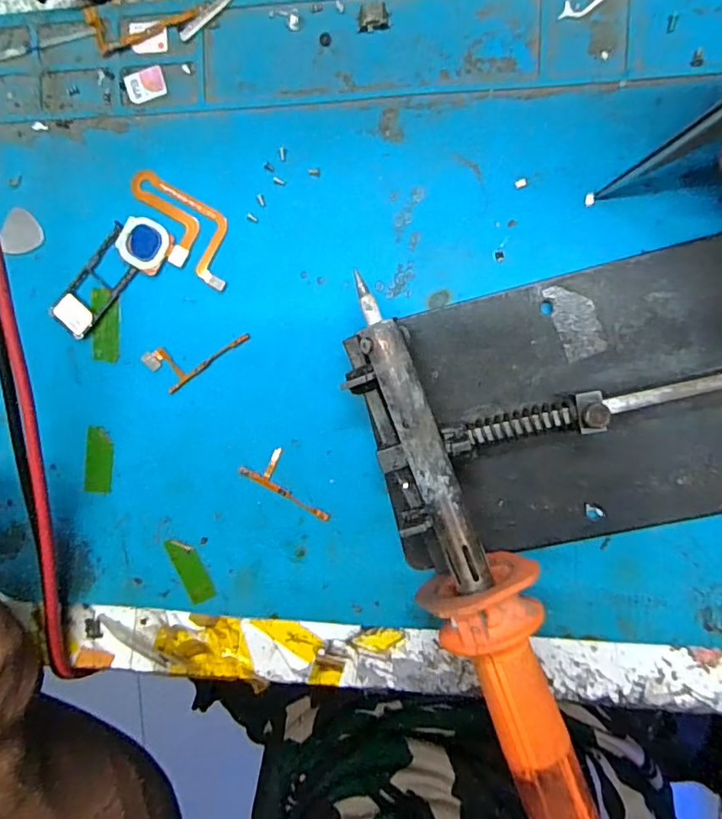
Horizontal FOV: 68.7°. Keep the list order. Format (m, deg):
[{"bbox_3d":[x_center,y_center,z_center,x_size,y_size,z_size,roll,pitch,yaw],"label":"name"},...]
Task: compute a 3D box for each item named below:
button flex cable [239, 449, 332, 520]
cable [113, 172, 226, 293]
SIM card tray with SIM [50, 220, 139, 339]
[{"bbox_3d":[-0.023,0.023,0.173,0.033,0.004,0.014,30,99,3],"label":"button flex cable"},{"bbox_3d":[-0.060,-0.058,0.169,0.036,0.004,0.030,16,98,6],"label":"cable"},{"bbox_3d":[-0.087,-0.041,0.174,0.015,0.004,0.038,41,100,2],"label":"SIM card tray with SIM"}]

